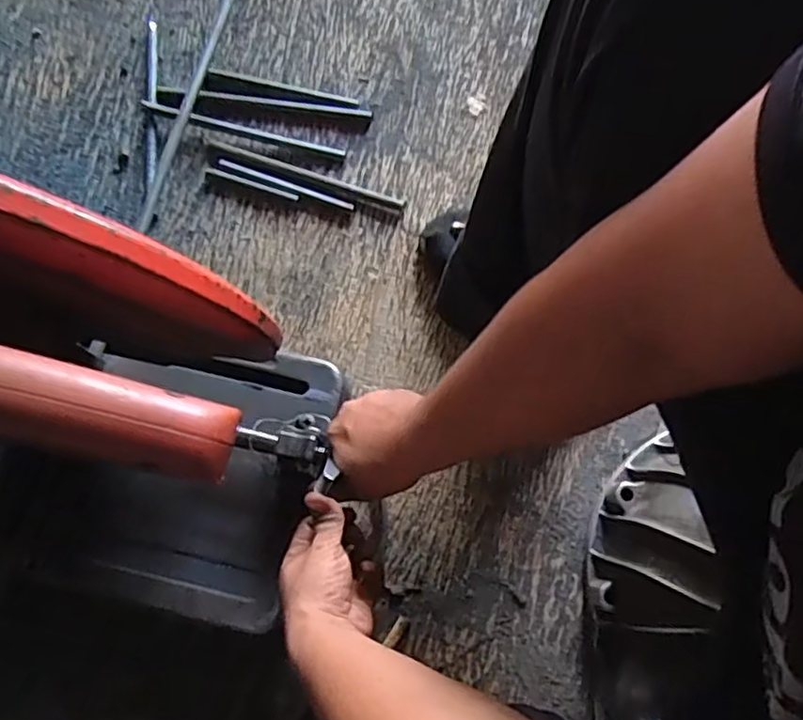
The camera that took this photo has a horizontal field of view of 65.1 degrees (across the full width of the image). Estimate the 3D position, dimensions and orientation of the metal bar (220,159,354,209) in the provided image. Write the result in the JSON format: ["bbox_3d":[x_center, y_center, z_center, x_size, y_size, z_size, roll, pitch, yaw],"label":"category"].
[{"bbox_3d":[-0.133,-0.201,0.719,0.161,0.008,0.010,20,75,4],"label":"metal bar"}]

